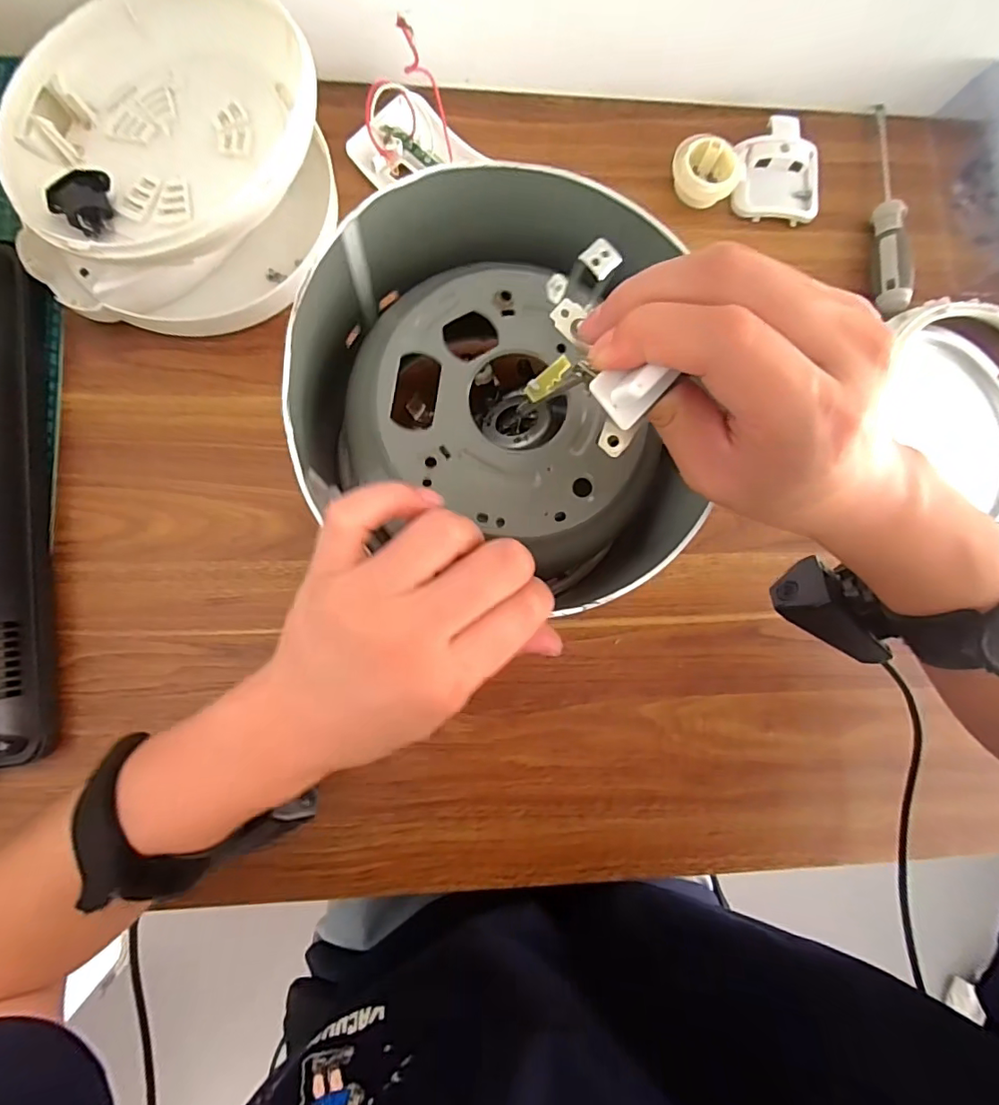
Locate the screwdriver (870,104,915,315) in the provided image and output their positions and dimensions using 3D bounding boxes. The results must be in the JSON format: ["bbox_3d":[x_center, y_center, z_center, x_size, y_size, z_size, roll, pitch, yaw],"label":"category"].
[{"bbox_3d":[0.316,-0.287,0.426,0.023,0.029,0.196,4,83,-4],"label":"screwdriver"}]

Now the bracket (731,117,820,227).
[{"bbox_3d":[0.232,-0.313,0.427,0.073,0.021,0.073,6,83,-4],"label":"bracket"}]

